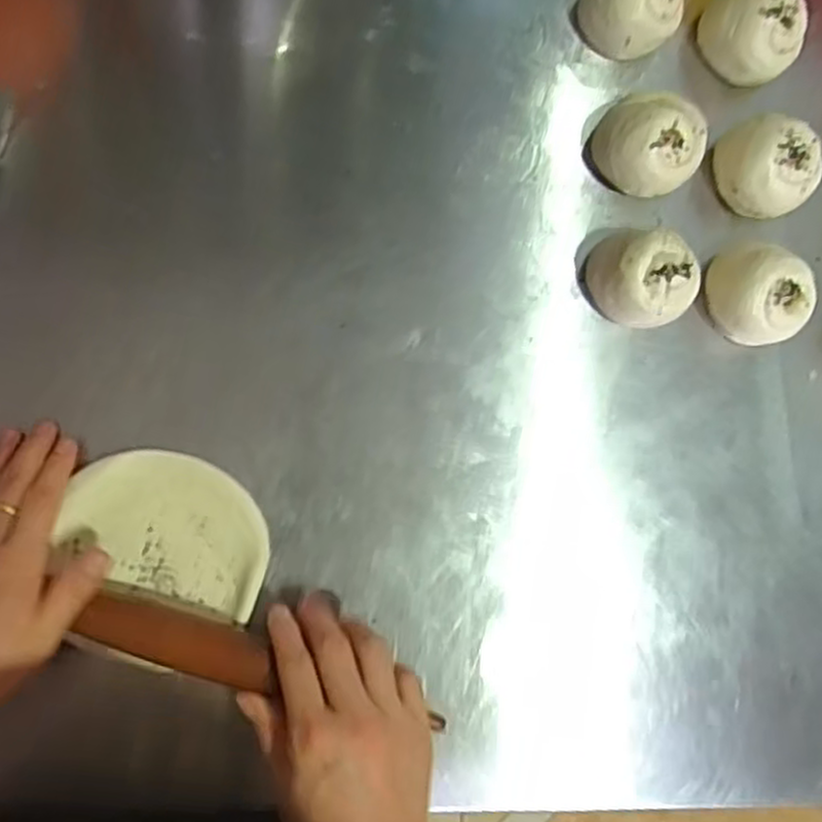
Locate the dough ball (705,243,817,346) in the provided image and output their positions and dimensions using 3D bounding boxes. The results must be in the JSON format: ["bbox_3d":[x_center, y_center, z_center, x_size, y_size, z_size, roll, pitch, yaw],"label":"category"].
[{"bbox_3d":[0.239,-0.081,0.535,0.056,0.052,0.069,-3,85,-9],"label":"dough ball"}]

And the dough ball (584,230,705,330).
[{"bbox_3d":[0.152,-0.087,0.520,0.052,0.055,0.066,-37,90,-10],"label":"dough ball"}]

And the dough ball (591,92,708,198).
[{"bbox_3d":[0.164,-0.184,0.532,0.066,0.050,0.066,11,83,-7],"label":"dough ball"}]

